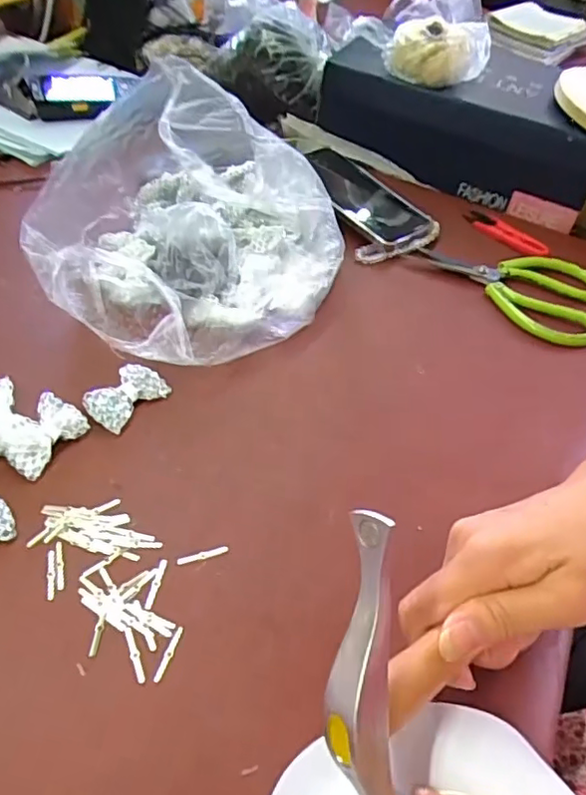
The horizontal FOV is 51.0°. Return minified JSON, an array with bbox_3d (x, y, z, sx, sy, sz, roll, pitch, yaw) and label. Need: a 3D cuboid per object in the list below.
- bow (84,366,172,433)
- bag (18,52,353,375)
[{"bbox_3d":[-0.118,-0.001,0.432,0.033,0.017,0.055,31,49,19],"label":"bow"},{"bbox_3d":[-0.094,-0.149,0.490,0.232,0.151,0.219,39,52,25],"label":"bag"}]

